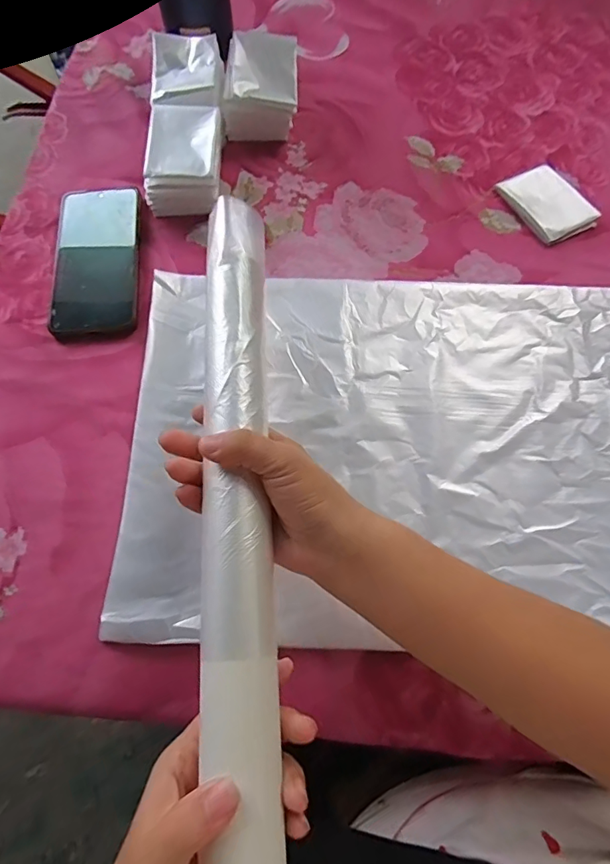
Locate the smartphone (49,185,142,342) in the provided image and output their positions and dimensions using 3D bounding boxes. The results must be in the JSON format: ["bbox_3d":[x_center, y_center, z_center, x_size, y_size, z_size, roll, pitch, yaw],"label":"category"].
[{"bbox_3d":[-0.193,-0.160,0.424,0.077,0.013,0.162,-5,71,-2],"label":"smartphone"}]

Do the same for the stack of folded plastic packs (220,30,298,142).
[{"bbox_3d":[-0.044,-0.352,0.471,0.071,0.056,0.080,1,70,1],"label":"stack of folded plastic packs"}]

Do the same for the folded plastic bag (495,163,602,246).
[{"bbox_3d":[0.244,-0.229,0.457,0.069,0.011,0.087,-28,73,-9],"label":"folded plastic bag"}]

